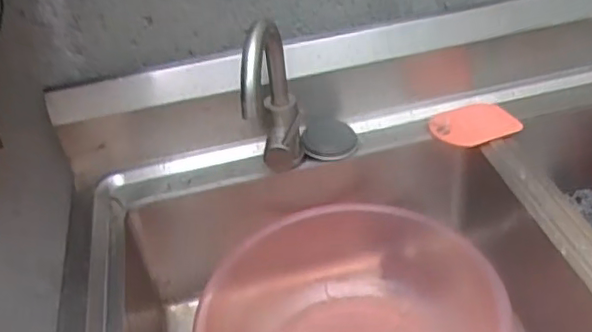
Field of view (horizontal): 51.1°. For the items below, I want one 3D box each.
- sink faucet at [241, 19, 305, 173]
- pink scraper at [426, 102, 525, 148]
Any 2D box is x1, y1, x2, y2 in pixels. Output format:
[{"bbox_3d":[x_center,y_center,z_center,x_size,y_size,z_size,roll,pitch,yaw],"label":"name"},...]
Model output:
[{"bbox_3d":[-0.027,-0.071,0.774,0.046,0.222,0.146,2,40,8],"label":"sink faucet"},{"bbox_3d":[0.254,-0.061,0.891,0.117,0.008,0.086,-18,43,-16],"label":"pink scraper"}]

